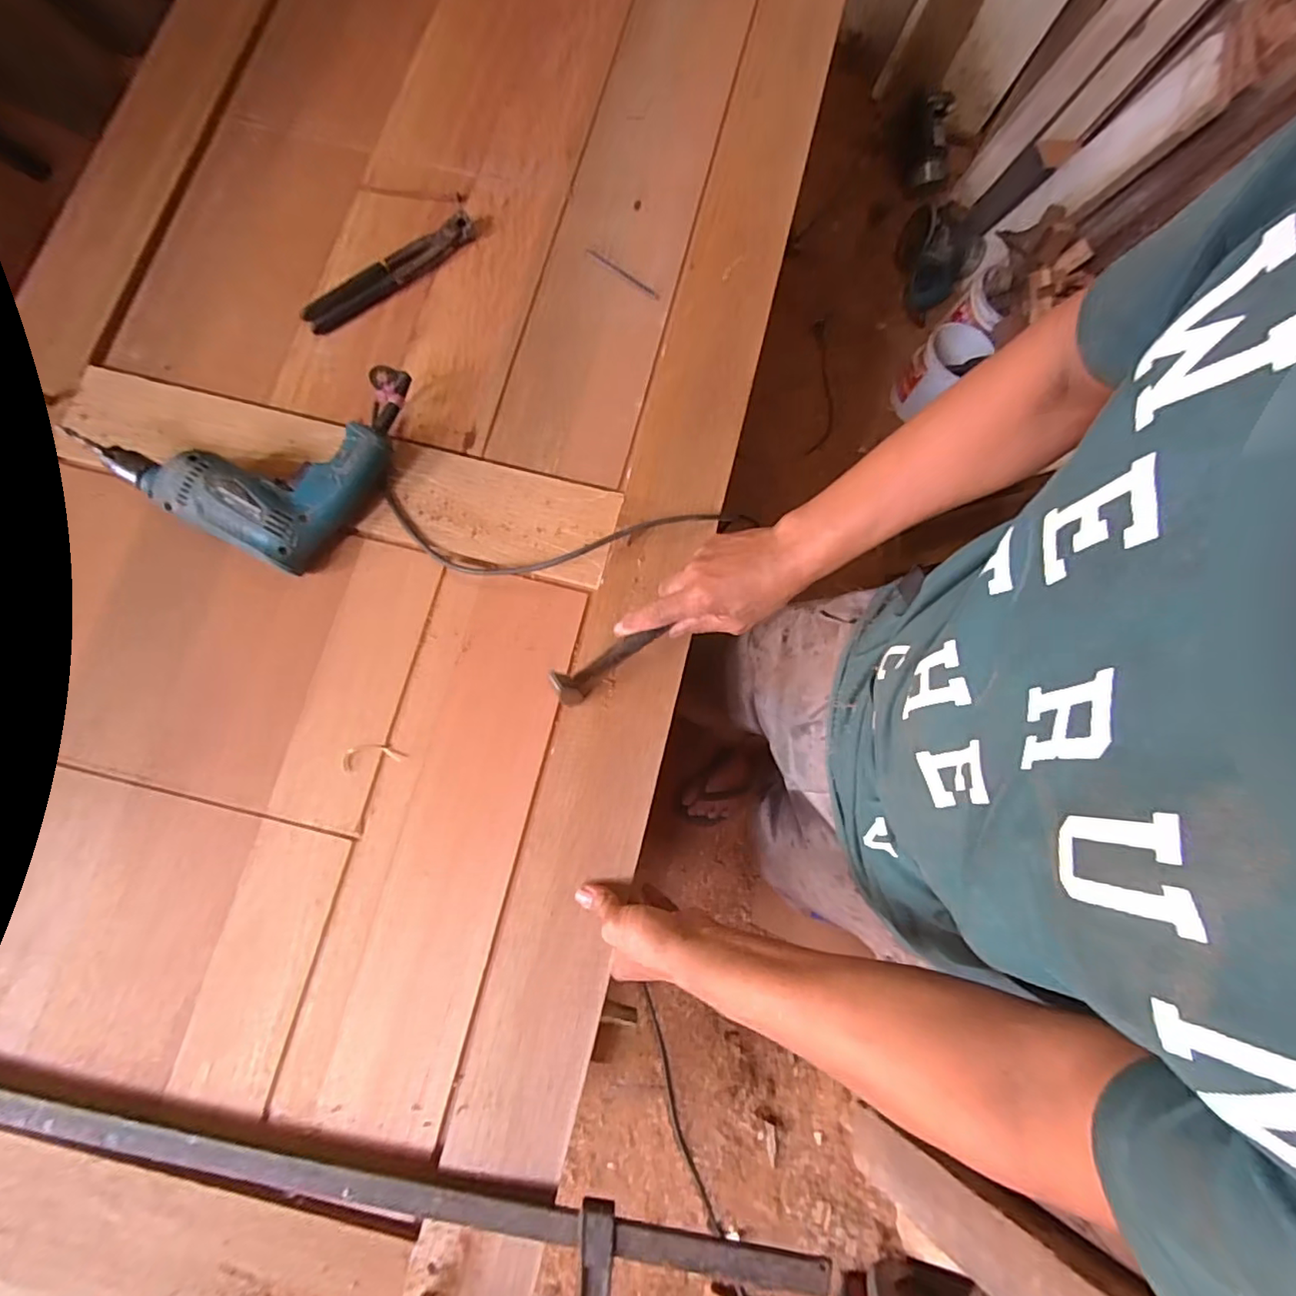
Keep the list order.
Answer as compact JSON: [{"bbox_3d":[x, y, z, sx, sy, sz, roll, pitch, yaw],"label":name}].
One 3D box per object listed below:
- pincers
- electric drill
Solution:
[{"bbox_3d":[-0.296,-0.433,0.672,0.218,0.023,0.036,-37,82,-8],"label":"pincers"},{"bbox_3d":[-0.395,-0.221,0.601,0.247,0.065,0.237,26,78,1],"label":"electric drill"}]

